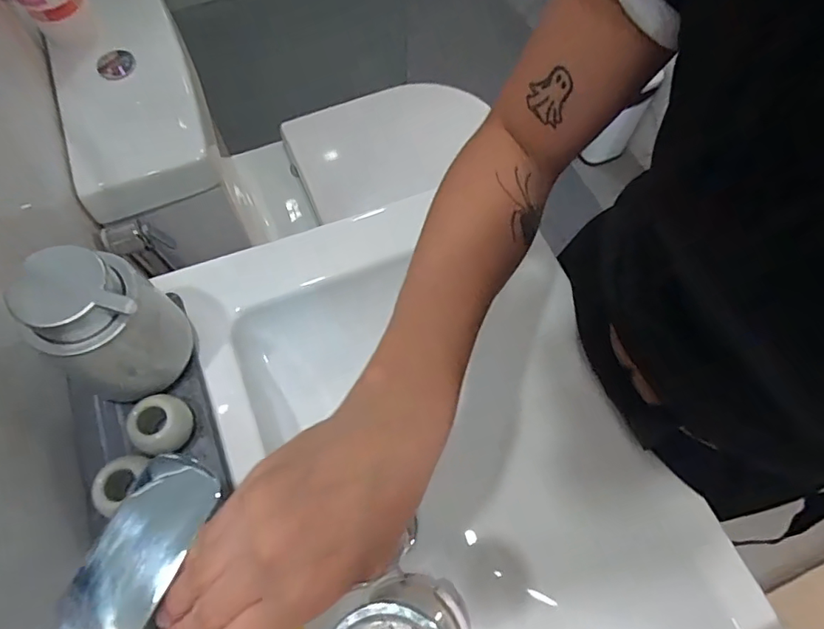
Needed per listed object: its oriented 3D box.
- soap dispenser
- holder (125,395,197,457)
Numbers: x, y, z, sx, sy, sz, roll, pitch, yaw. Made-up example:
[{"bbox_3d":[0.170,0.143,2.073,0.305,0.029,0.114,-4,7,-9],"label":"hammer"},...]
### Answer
[{"bbox_3d":[-0.214,0.013,0.374,0.079,0.132,0.080,-22,69,-11],"label":"soap dispenser"},{"bbox_3d":[-0.188,0.084,0.389,0.037,0.033,0.042,26,68,9],"label":"holder"}]

